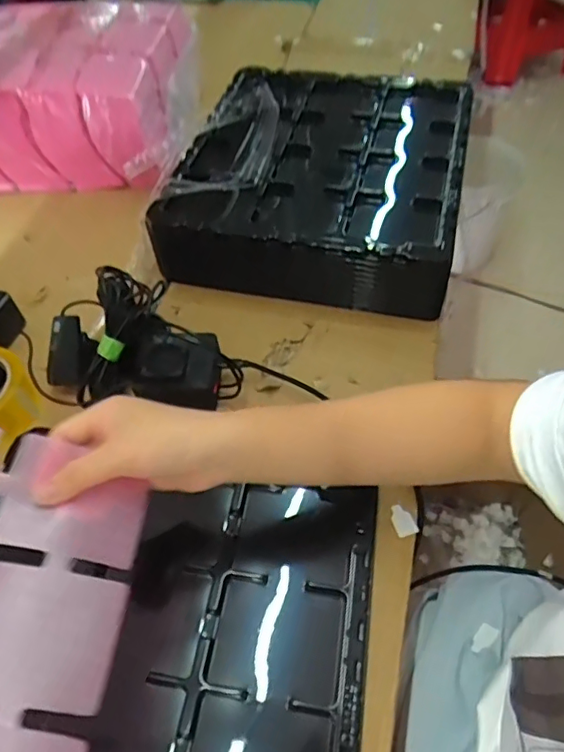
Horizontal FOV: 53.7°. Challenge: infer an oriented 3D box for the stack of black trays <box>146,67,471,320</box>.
[{"bbox_3d":[0.051,-0.284,0.737,0.347,0.107,0.451,10,54,11],"label":"stack of black trays"}]

